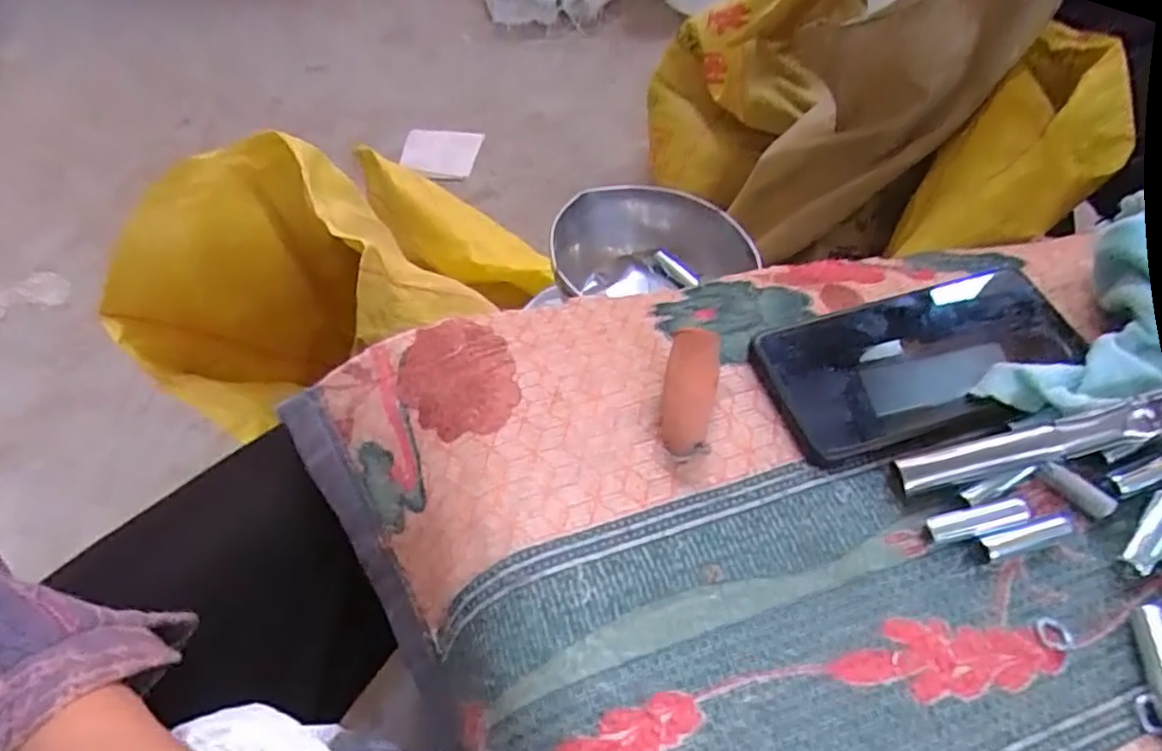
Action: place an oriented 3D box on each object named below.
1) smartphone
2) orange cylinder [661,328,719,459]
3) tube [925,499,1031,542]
[{"bbox_3d":[0.165,-0.006,0.331,0.147,0.015,0.078,-13,53,-10],"label":"smartphone"},{"bbox_3d":[0.051,0.009,0.319,0.024,0.024,0.062,9,52,7],"label":"orange cylinder"},{"bbox_3d":[0.168,0.061,0.288,0.041,0.008,0.009,-8,52,-6],"label":"tube"}]

